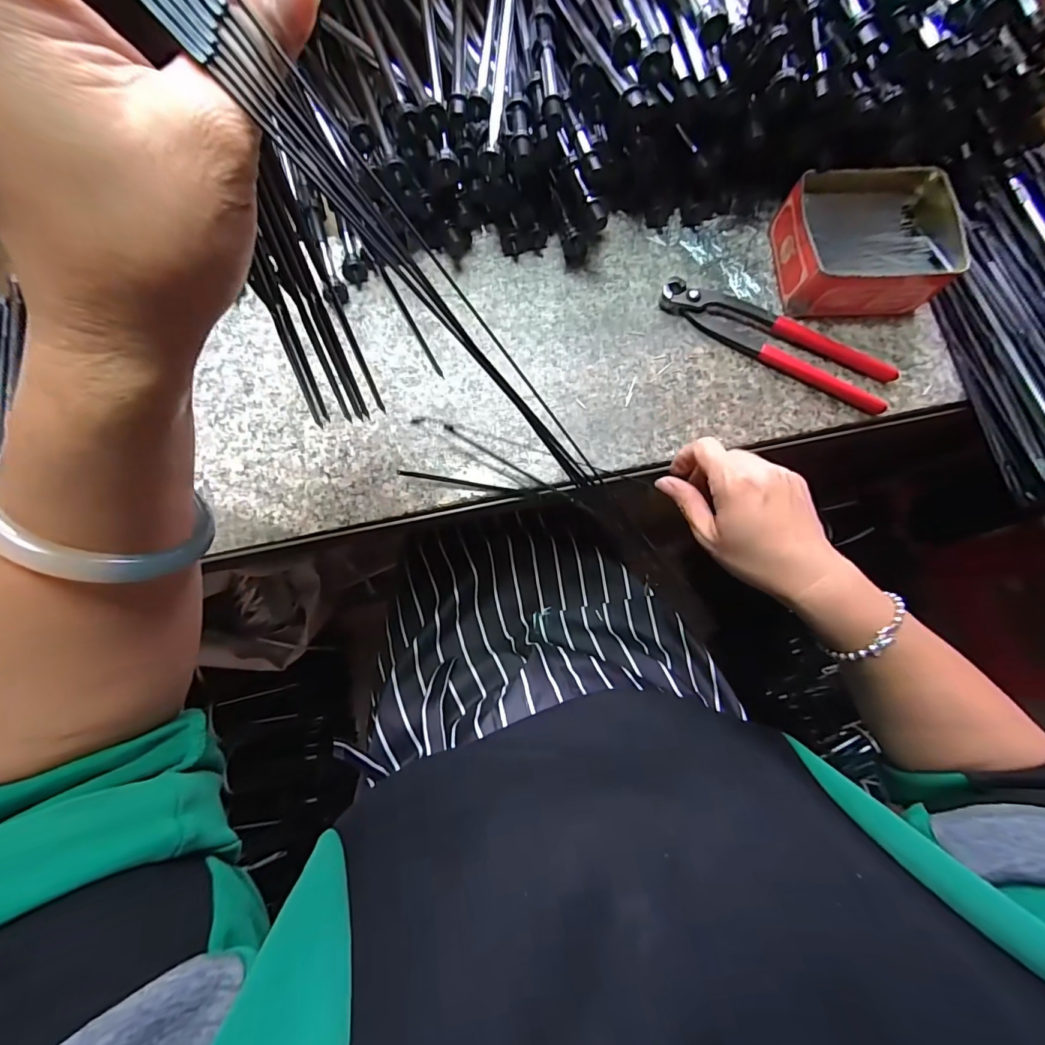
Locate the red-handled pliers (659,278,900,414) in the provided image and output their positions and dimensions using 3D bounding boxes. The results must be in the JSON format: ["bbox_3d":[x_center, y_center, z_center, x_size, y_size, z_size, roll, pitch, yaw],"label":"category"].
[{"bbox_3d":[0.204,-0.151,0.371,0.191,0.019,0.045,29,78,4],"label":"red-handled pliers"}]

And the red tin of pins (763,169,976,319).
[{"bbox_3d":[0.273,-0.224,0.368,0.121,0.048,0.099,-4,78,-2],"label":"red tin of pins"}]

